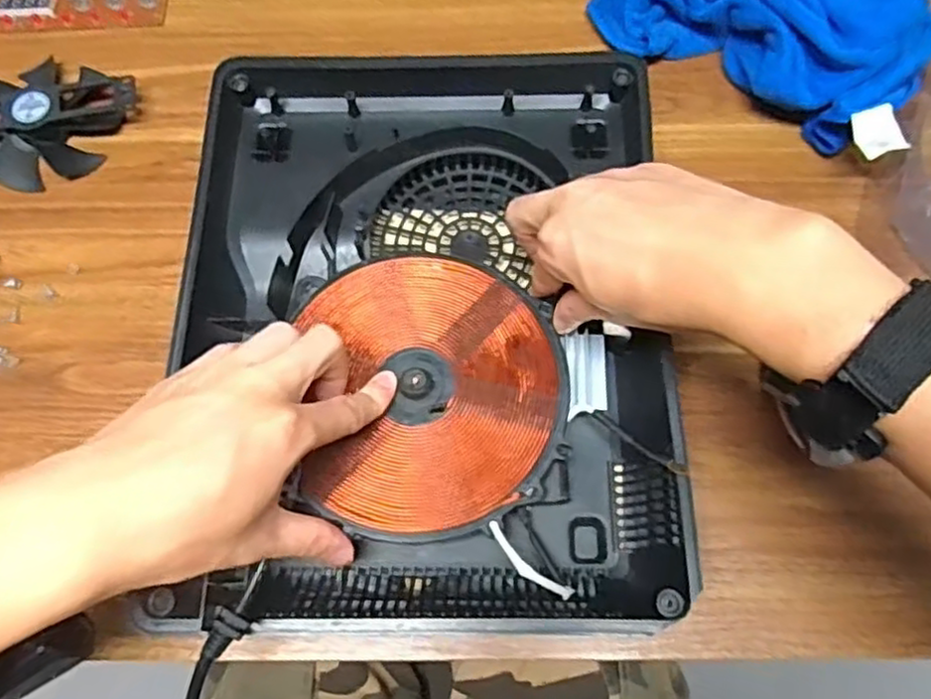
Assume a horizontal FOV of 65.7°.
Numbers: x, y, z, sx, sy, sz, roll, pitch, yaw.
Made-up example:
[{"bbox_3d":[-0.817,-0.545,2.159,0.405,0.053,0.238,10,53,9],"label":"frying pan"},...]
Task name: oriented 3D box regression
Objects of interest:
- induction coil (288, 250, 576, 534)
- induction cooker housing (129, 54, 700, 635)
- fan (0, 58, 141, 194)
[{"bbox_3d":[-0.017,0.018,0.386,0.134,0.009,0.155,-5,68,1],"label":"induction coil"},{"bbox_3d":[-0.022,-0.023,0.418,0.268,0.048,0.345,1,69,3],"label":"induction cooker housing"},{"bbox_3d":[-0.294,-0.161,0.497,0.102,0.025,0.102,26,72,12],"label":"fan"}]

